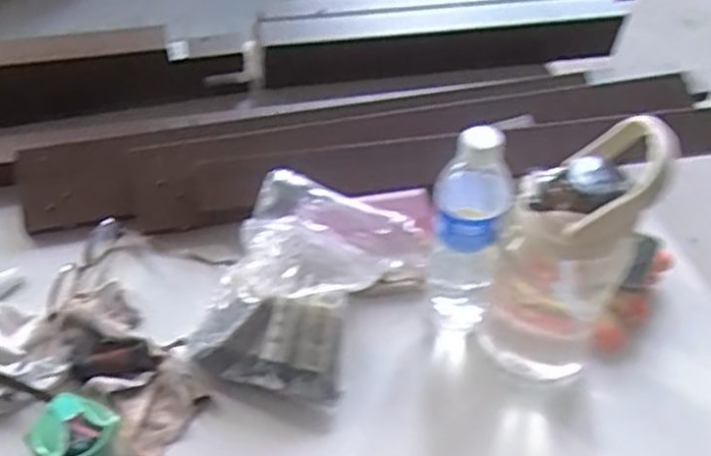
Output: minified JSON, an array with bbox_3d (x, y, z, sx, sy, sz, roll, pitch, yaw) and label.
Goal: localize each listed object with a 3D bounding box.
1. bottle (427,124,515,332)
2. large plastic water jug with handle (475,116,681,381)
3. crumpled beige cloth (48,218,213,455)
[{"bbox_3d":[0.102,0.001,0.693,0.070,0.198,0.066,12,46,10],"label":"bottle"},{"bbox_3d":[0.179,0.025,0.654,0.116,0.261,0.092,14,46,11],"label":"large plastic water jug with handle"},{"bbox_3d":[-0.231,0.100,0.718,0.099,0.022,0.248,-22,50,-23],"label":"crumpled beige cloth"}]

